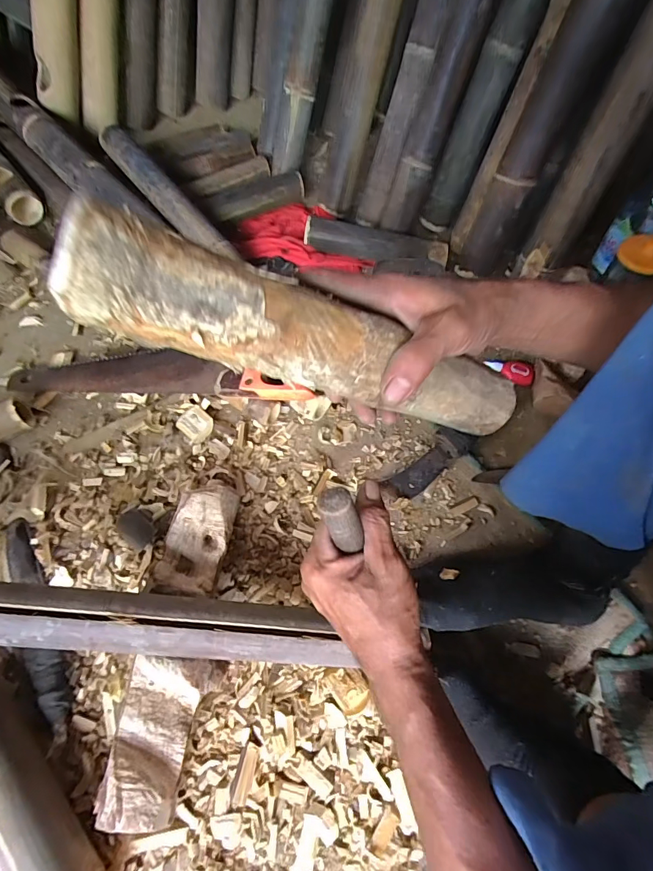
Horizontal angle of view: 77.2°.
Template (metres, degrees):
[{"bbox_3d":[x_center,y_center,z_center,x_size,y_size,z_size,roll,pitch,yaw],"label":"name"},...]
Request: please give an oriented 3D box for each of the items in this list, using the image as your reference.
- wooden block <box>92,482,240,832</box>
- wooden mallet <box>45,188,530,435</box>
[{"bbox_3d":[-0.161,0.218,0.464,0.088,0.059,0.329,3,60,0],"label":"wooden block"},{"bbox_3d":[0.005,-0.053,0.272,0.314,0.058,0.043,14,56,-28],"label":"wooden mallet"}]

